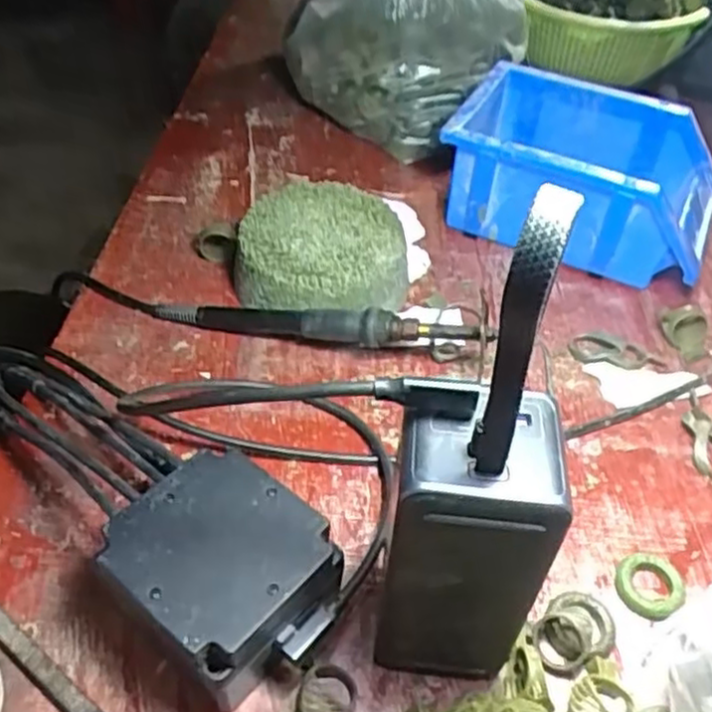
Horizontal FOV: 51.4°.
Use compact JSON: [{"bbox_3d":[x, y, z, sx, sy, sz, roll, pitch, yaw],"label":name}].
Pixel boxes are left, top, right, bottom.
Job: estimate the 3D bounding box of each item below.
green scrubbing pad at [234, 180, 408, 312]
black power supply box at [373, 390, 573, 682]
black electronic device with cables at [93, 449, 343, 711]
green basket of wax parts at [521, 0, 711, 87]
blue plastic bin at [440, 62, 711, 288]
[{"bbox_3d":[-0.020,-0.066,0.462,0.103,0.040,0.103,3,45,2],"label":"green scrubbing pad"},{"bbox_3d":[0.040,0.076,0.283,0.054,0.135,0.045,5,46,4],"label":"black power supply box"},{"bbox_3d":[-0.055,0.094,0.313,0.086,0.051,0.072,29,52,25],"label":"black electronic device with cables"},{"bbox_3d":[0.238,-0.338,0.689,0.164,0.110,0.181,6,46,5],"label":"green basket of wax parts"},{"bbox_3d":[0.162,-0.131,0.528,0.180,0.081,0.133,20,48,18],"label":"blue plastic bin"}]

